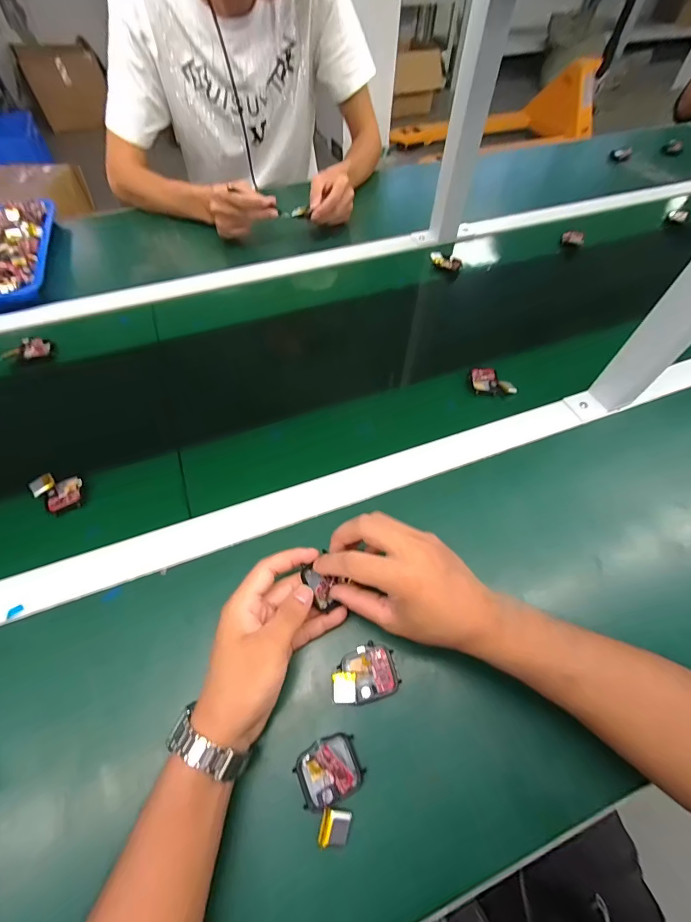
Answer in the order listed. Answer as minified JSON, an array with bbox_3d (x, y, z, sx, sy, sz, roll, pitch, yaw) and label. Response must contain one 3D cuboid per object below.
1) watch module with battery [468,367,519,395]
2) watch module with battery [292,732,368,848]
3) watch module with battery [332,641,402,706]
[{"bbox_3d":[0.196,-0.108,0.501,0.056,0.012,0.042,-1,68,13],"label":"watch module with battery"},{"bbox_3d":[-0.008,0.239,0.276,0.045,0.016,0.057,-22,60,-13],"label":"watch module with battery"},{"bbox_3d":[0.016,0.178,0.313,0.054,0.017,0.039,-13,59,-8],"label":"watch module with battery"}]

